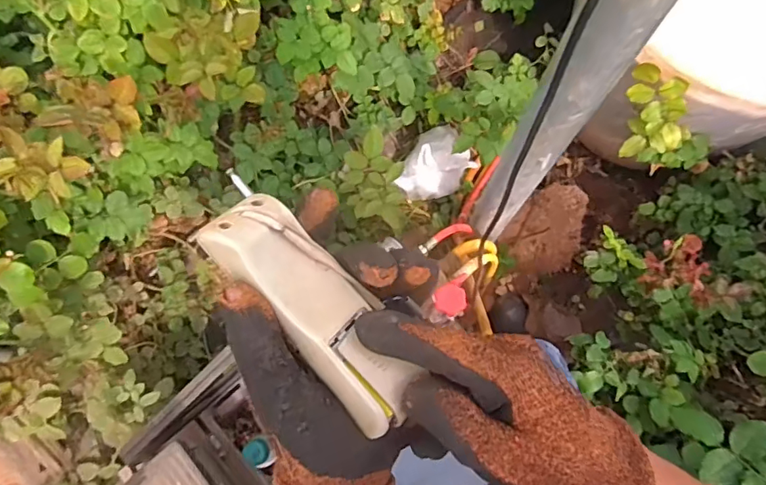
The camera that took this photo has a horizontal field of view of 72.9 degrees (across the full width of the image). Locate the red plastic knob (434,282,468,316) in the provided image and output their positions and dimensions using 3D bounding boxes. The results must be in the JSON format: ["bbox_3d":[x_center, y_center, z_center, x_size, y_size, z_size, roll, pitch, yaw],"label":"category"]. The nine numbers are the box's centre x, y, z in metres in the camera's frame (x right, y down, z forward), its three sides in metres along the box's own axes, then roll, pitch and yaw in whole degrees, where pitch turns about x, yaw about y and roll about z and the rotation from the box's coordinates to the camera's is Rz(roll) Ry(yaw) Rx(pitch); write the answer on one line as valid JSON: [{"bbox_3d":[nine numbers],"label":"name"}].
[{"bbox_3d":[0.099,0.082,0.743,0.041,0.016,0.043,0,75,1],"label":"red plastic knob"}]

